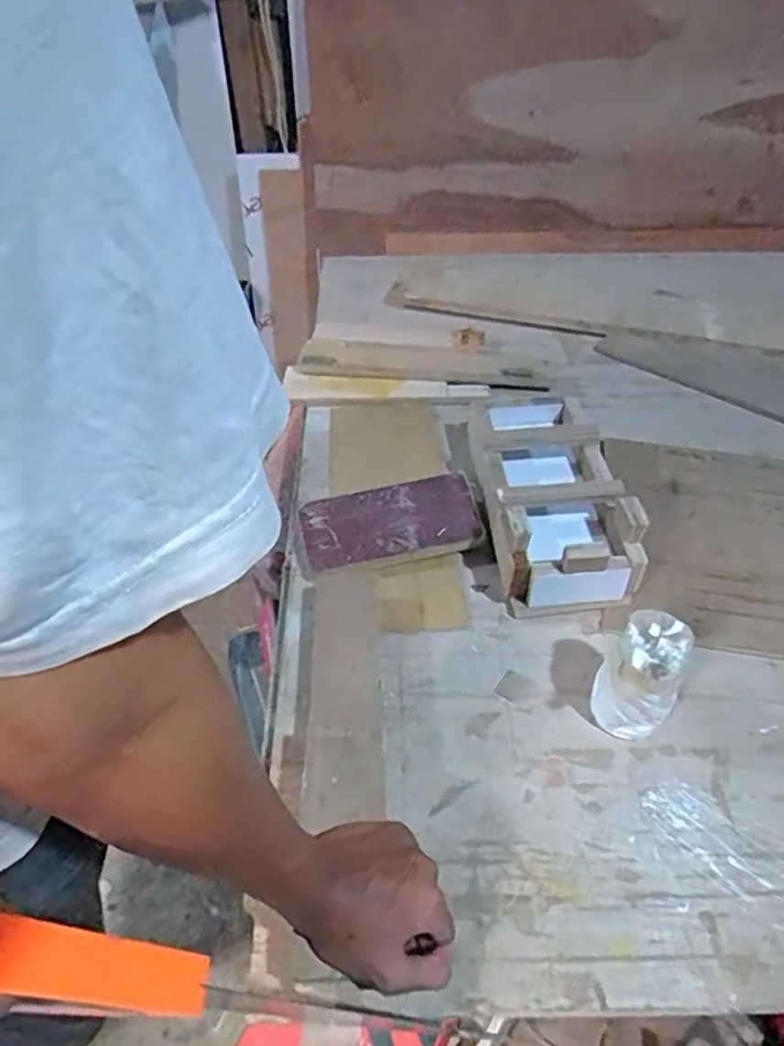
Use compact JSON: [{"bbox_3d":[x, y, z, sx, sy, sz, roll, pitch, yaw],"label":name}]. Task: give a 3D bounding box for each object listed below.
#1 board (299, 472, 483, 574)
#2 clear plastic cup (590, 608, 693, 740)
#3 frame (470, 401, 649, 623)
[{"bbox_3d":[-0.001,-0.001,0.748,0.190,0.012,0.092,-14,55,-10],"label":"board"},{"bbox_3d":[0.209,0.133,0.572,0.062,0.121,0.069,28,51,24],"label":"clear plastic cup"},{"bbox_3d":[0.169,-0.037,0.764,0.143,0.085,0.280,-3,45,-3],"label":"frame"}]

